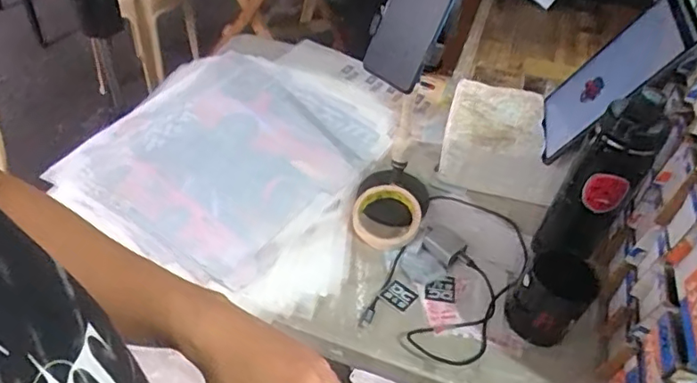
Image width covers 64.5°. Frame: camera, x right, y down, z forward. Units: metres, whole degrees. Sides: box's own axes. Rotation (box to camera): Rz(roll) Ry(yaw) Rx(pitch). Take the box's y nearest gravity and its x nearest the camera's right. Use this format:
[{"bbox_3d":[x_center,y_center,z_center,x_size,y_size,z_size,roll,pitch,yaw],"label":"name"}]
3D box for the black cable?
[{"bbox_3d":[0.148,0.106,0.751,0.163,0.033,0.290,23,48,15],"label":"black cable"}]

